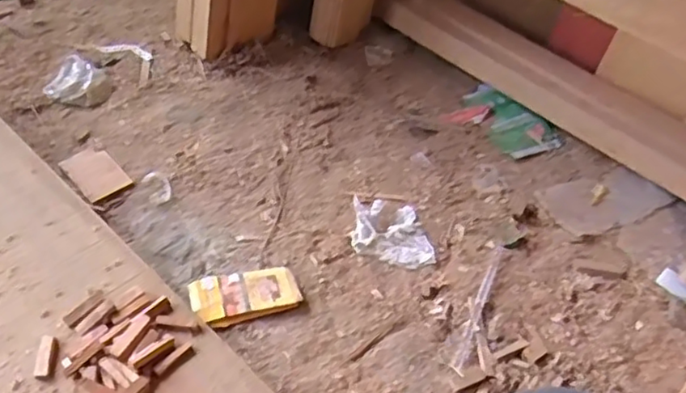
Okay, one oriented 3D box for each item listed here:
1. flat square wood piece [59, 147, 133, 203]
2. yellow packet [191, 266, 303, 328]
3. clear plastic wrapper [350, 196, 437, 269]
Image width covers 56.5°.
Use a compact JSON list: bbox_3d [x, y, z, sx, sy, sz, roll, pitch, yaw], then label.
[{"bbox_3d":[-0.339,-0.033,0.877,0.061,0.008,0.095,-31,58,-29],"label":"flat square wood piece"},{"bbox_3d":[-0.113,0.118,0.747,0.122,0.016,0.064,-11,51,-15],"label":"yellow packet"},{"bbox_3d":[0.064,0.044,0.828,0.102,0.030,0.094,-3,49,-9],"label":"clear plastic wrapper"}]

